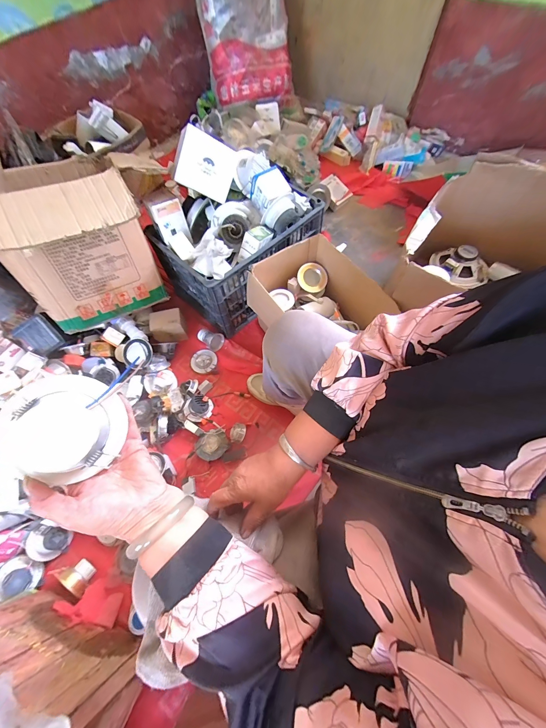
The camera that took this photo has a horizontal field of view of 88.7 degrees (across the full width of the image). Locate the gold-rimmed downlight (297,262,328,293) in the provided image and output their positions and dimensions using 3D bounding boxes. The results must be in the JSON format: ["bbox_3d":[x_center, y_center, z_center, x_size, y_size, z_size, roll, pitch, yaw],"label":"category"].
[{"bbox_3d":[0.128,-0.287,0.936,0.101,0.045,0.093,3,98,-15],"label":"gold-rimmed downlight"}]

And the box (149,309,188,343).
[{"bbox_3d":[-0.361,-0.130,0.966,0.109,0.084,0.089,-17,65,-5],"label":"box"}]

